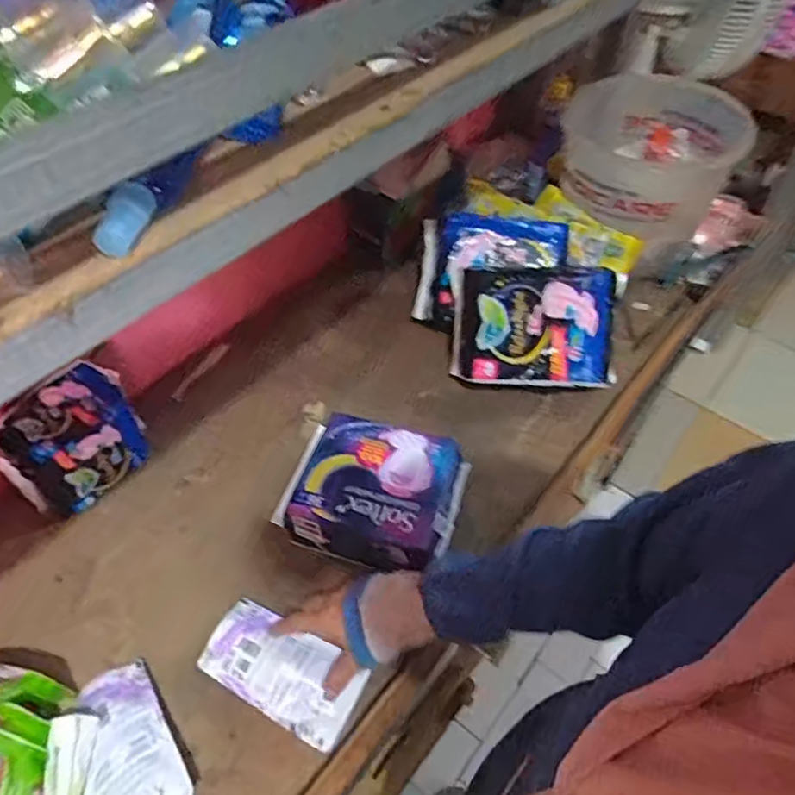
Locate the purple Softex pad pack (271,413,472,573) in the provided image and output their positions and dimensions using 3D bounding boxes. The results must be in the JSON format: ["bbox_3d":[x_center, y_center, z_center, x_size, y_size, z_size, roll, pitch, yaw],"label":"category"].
[{"bbox_3d":[-0.020,0.108,0.682,0.177,0.079,0.145,12,52,11],"label":"purple Softex pad pack"}]

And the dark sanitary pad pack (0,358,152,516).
[{"bbox_3d":[-0.358,0.052,0.680,0.067,0.138,0.146,30,57,23],"label":"dark sanitary pad pack"}]

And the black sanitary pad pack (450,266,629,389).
[{"bbox_3d":[0.179,-0.093,0.789,0.203,0.152,0.040,2,9,0],"label":"black sanitary pad pack"}]

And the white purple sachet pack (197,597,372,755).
[{"bbox_3d":[-0.112,0.266,0.591,0.154,0.019,0.080,30,57,14],"label":"white purple sachet pack"}]

